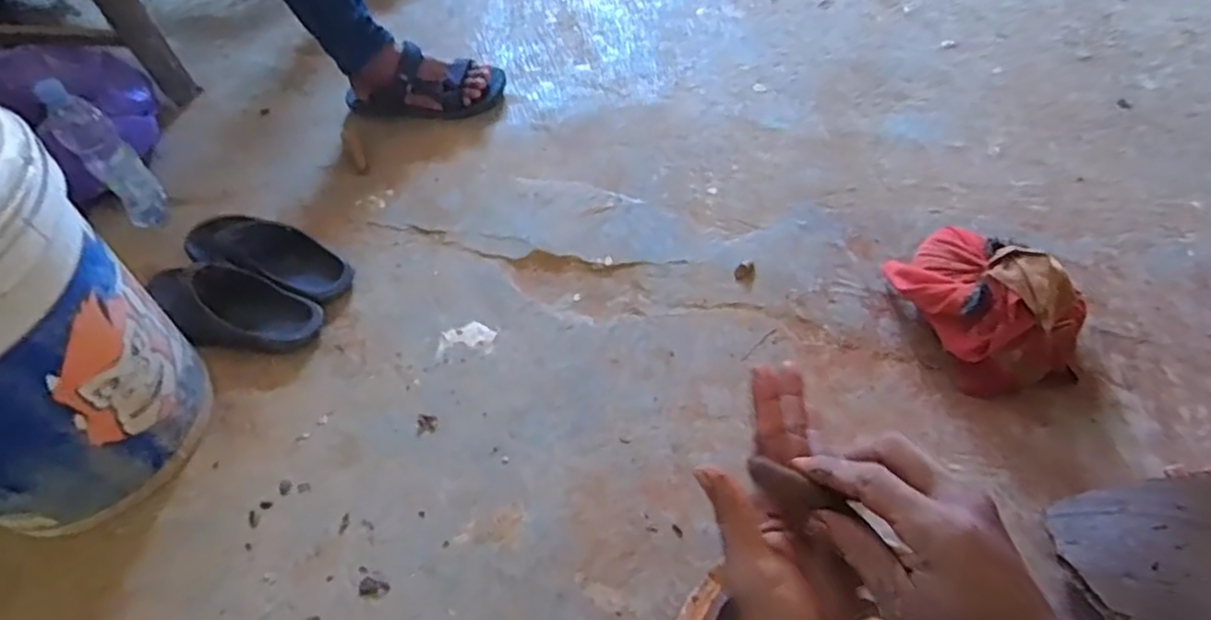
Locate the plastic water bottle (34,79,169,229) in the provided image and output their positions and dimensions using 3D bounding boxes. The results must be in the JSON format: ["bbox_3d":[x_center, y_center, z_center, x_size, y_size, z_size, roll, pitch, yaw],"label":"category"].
[{"bbox_3d":[-0.698,-0.215,0.985,0.061,0.229,0.054,-33,58,-17],"label":"plastic water bottle"}]

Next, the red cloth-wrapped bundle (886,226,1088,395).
[{"bbox_3d":[0.439,-0.019,0.801,0.132,0.124,0.213,-21,56,-10],"label":"red cloth-wrapped bundle"}]

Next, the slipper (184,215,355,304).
[{"bbox_3d":[-0.472,-0.079,0.977,0.254,0.057,0.092,17,58,17],"label":"slipper"}]

